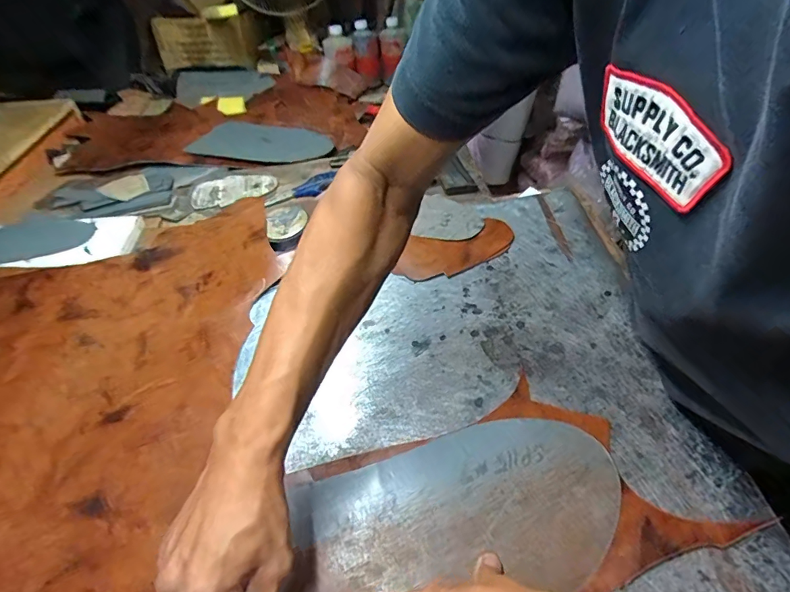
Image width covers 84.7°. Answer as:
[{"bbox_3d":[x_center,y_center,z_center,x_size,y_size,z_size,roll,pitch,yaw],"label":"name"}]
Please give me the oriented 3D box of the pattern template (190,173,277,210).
[{"bbox_3d":[-0.303,-0.203,0.811,0.152,0.010,0.083,-14,54,-6],"label":"pattern template"}]

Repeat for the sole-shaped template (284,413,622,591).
[{"bbox_3d":[0.041,0.185,0.344,0.286,0.008,0.150,-19,45,-10],"label":"sole-shaped template"}]

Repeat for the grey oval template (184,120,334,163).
[{"bbox_3d":[-0.282,-0.333,0.933,0.283,0.011,0.160,13,49,11],"label":"grey oval template"}]

